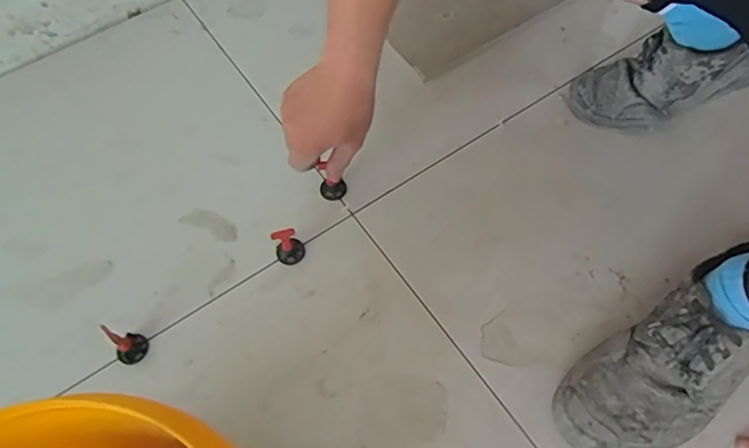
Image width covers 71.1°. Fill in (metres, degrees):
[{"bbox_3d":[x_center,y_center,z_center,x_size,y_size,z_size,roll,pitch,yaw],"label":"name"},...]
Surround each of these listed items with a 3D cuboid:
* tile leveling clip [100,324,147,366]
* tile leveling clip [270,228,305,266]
[{"bbox_3d":[-0.243,0.115,0.508,0.028,0.047,0.029,29,65,18],"label":"tile leveling clip"},{"bbox_3d":[-0.093,0.020,0.554,0.029,0.053,0.025,-22,62,-10],"label":"tile leveling clip"}]

